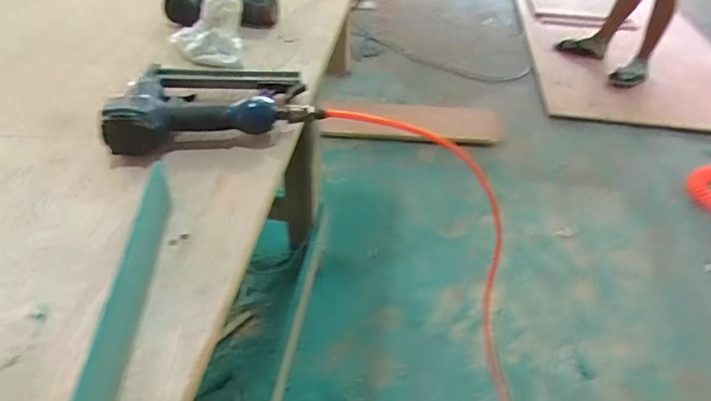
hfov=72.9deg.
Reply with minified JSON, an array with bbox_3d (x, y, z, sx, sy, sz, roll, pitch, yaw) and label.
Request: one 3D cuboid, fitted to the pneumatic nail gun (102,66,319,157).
[{"bbox_3d":[-0.182,-0.134,0.634,0.253,0.057,0.148,-7,46,-11],"label":"pneumatic nail gun"}]

